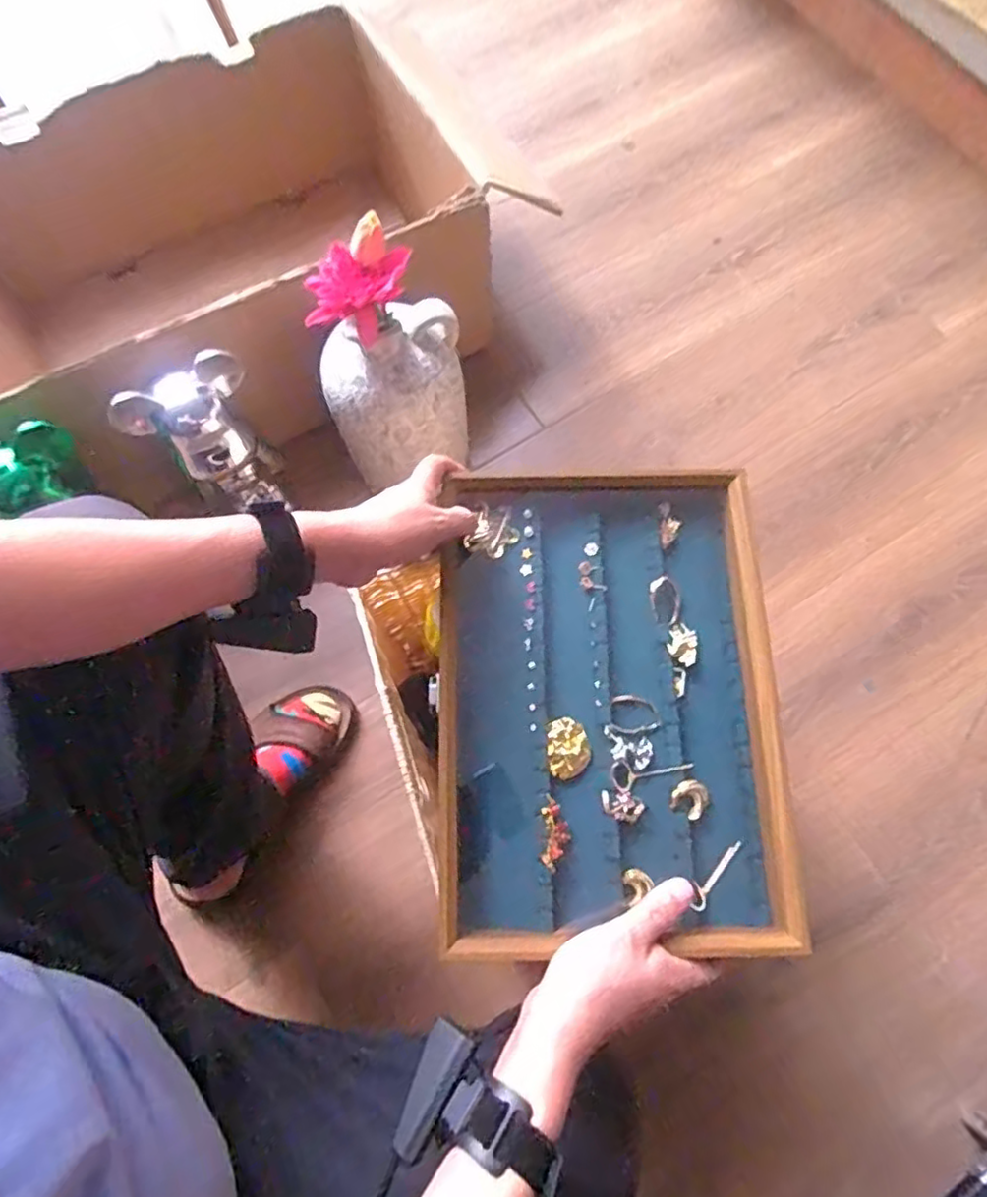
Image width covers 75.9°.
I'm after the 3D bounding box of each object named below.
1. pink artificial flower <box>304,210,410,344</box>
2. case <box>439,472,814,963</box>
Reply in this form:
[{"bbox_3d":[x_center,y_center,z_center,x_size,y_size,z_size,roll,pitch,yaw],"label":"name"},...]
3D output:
[{"bbox_3d":[-0.133,-0.307,0.625,0.095,0.078,0.096,5,72,2],"label":"pink artificial flower"},{"bbox_3d":[0.088,0.070,0.485,0.249,0.032,0.350,-1,73,0],"label":"case"}]

